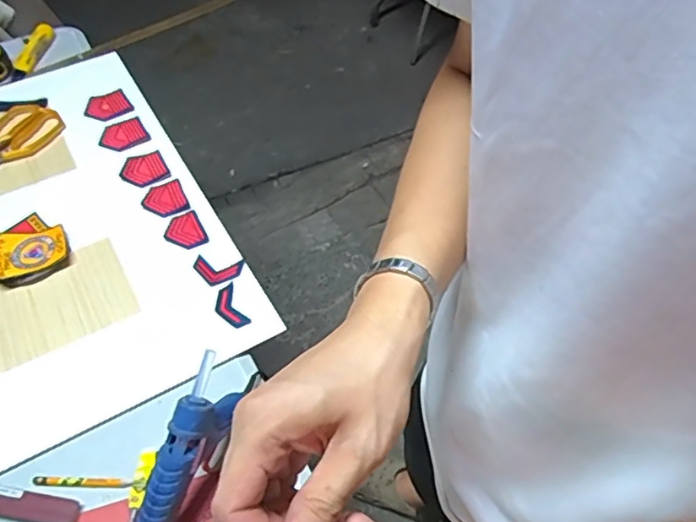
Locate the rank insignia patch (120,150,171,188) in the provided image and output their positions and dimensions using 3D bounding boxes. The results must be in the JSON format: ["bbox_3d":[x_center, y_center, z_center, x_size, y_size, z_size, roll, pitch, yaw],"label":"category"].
[{"bbox_3d":[-0.303,-0.136,0.871,0.065,0.006,0.065,-24,60,-21],"label":"rank insignia patch"}]

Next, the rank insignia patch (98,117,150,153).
[{"bbox_3d":[-0.351,-0.194,0.916,0.070,0.007,0.065,-26,56,-20],"label":"rank insignia patch"}]

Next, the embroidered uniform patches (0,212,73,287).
[{"bbox_3d":[-0.420,-0.012,0.766,0.095,0.024,0.097,34,59,24],"label":"embroidered uniform patches"}]

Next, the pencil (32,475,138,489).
[{"bbox_3d":[-0.268,0.226,0.601,0.102,0.010,0.013,-1,52,0],"label":"pencil"}]

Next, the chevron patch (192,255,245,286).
[{"bbox_3d":[-0.171,0.014,0.760,0.065,0.009,0.041,6,61,8],"label":"chevron patch"}]

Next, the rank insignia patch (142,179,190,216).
[{"bbox_3d":[-0.261,-0.087,0.834,0.058,0.007,0.064,-22,57,-14],"label":"rank insignia patch"}]

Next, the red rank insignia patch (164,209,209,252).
[{"bbox_3d":[-0.222,-0.040,0.797,0.050,0.006,0.064,-21,57,-20],"label":"red rank insignia patch"}]

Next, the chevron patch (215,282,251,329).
[{"bbox_3d":[-0.147,0.055,0.724,0.030,0.006,0.065,-23,55,-17],"label":"chevron patch"}]

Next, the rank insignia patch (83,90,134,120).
[{"bbox_3d":[-0.396,-0.255,0.962,0.069,0.008,0.077,-30,57,-22],"label":"rank insignia patch"}]

